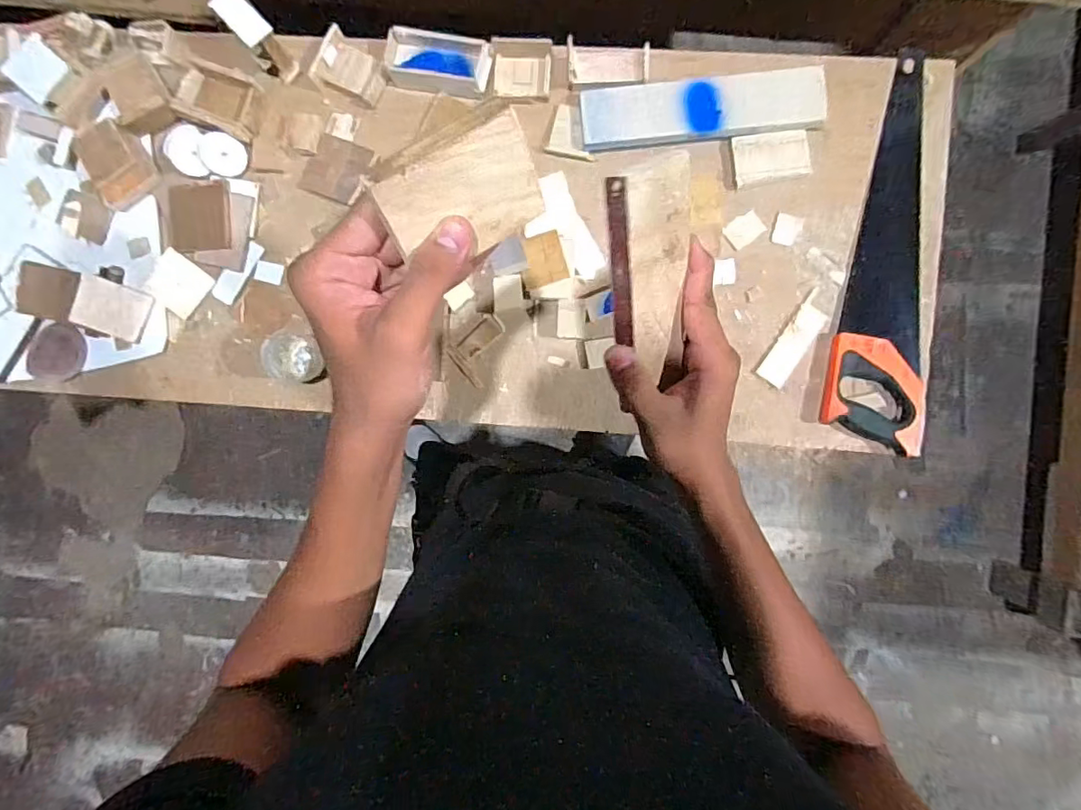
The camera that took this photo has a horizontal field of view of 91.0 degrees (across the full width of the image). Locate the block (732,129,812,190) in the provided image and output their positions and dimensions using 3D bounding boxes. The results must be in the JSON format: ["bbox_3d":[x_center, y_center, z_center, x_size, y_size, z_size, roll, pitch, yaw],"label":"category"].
[{"bbox_3d":[0.308,-0.331,0.706,0.096,0.013,0.060,-10,90,2],"label":"block"}]

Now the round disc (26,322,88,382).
[{"bbox_3d":[-0.686,-0.075,0.753,0.082,0.009,0.078,0,90,2],"label":"round disc"}]

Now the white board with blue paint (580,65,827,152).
[{"bbox_3d":[0.212,-0.393,0.700,0.310,0.020,0.082,-5,90,2],"label":"white board with blue paint"}]

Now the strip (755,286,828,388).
[{"bbox_3d":[0.343,-0.087,0.710,0.038,0.007,0.129,34,91,2],"label":"strip"}]

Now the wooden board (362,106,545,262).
[{"bbox_3d":[-0.035,-0.098,0.256,0.075,0.057,0.006,-32,55,-7],"label":"wooden board"}]

